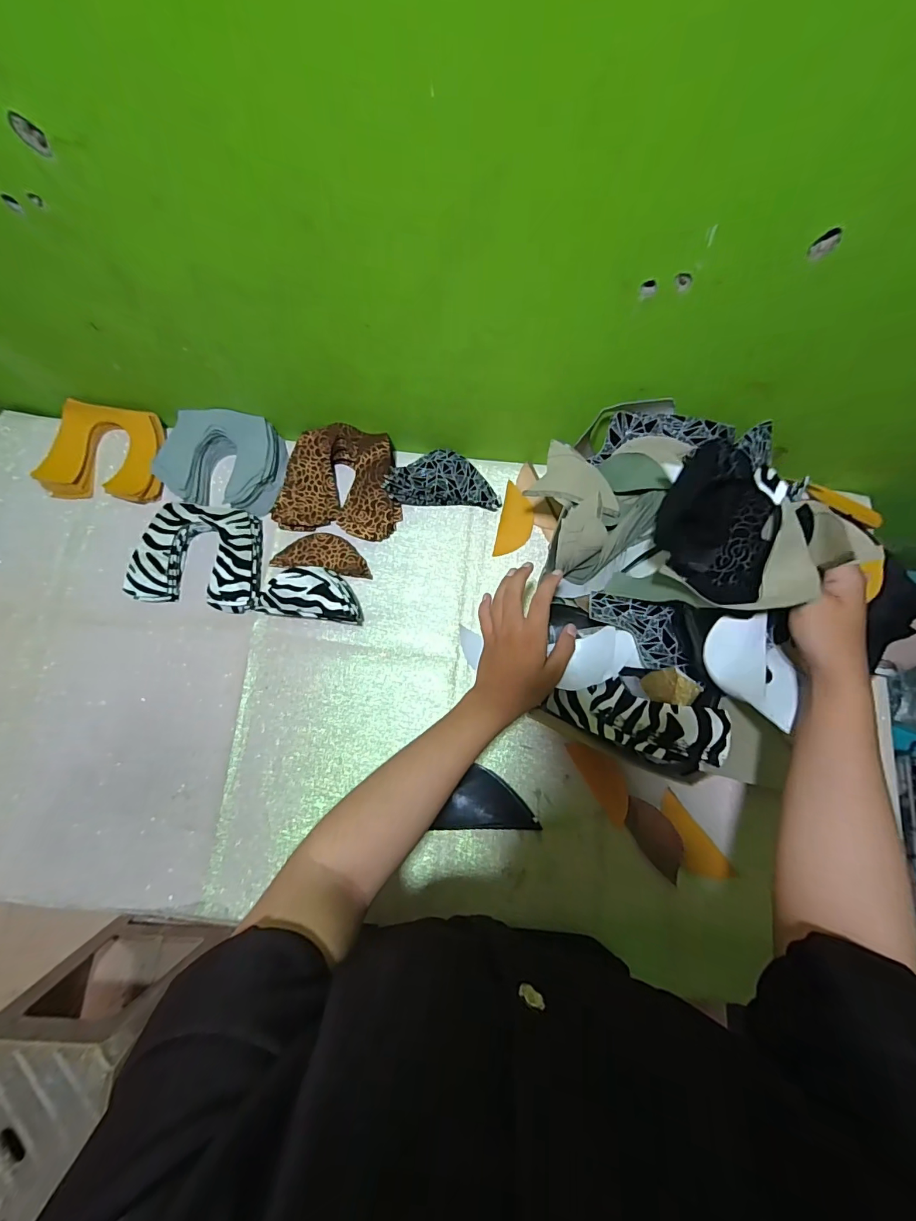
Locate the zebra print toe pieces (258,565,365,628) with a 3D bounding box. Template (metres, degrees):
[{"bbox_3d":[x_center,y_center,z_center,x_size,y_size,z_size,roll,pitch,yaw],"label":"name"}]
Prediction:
[{"bbox_3d":[-0.180,-0.019,0.561,0.123,0.056,0.064,7,76,2],"label":"zebra print toe pieces"}]

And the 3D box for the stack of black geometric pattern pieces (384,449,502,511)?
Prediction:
[{"bbox_3d":[-0.017,-0.176,0.607,0.151,0.036,0.076,4,76,1],"label":"stack of black geometric pattern pieces"}]

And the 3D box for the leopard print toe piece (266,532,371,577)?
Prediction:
[{"bbox_3d":[-0.176,-0.074,0.591,0.125,0.017,0.050,7,76,2],"label":"leopard print toe piece"}]

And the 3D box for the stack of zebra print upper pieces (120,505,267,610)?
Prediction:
[{"bbox_3d":[-0.326,-0.071,0.584,0.158,0.032,0.132,7,76,2],"label":"stack of zebra print upper pieces"}]

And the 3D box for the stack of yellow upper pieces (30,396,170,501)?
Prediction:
[{"bbox_3d":[-0.481,-0.216,0.614,0.159,0.030,0.129,5,76,1],"label":"stack of yellow upper pieces"}]

